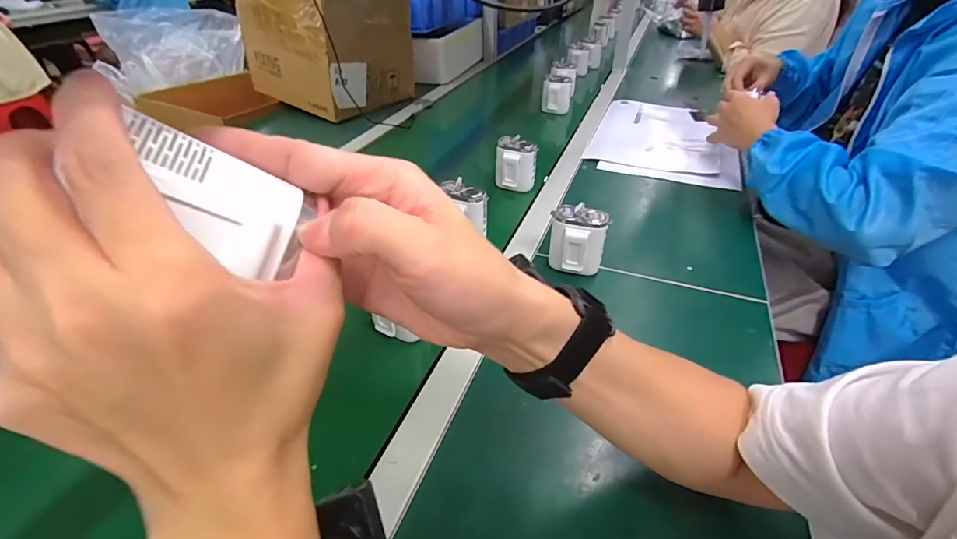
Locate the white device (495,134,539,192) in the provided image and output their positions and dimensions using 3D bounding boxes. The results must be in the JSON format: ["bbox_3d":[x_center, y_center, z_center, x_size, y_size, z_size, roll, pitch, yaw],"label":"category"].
[{"bbox_3d":[0.065,-0.184,0.780,0.067,0.088,0.048,17,42,22],"label":"white device"}]

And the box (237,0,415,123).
[{"bbox_3d":[-0.376,-0.579,1.139,0.360,0.258,0.275,24,45,29],"label":"box"}]

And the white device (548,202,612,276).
[{"bbox_3d":[0.126,-0.037,0.572,0.068,0.082,0.040,8,39,12],"label":"white device"}]

